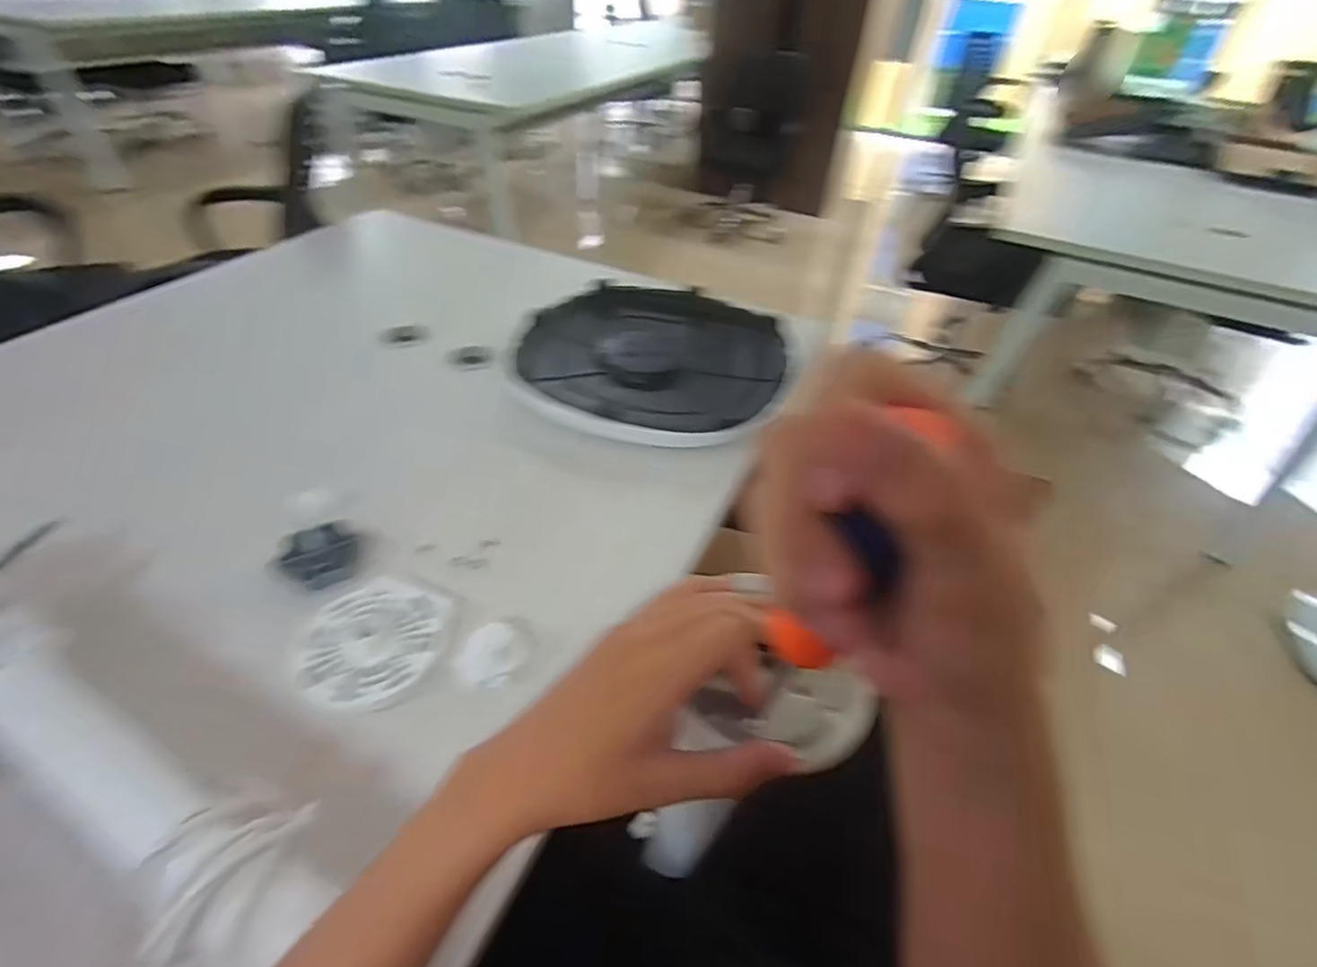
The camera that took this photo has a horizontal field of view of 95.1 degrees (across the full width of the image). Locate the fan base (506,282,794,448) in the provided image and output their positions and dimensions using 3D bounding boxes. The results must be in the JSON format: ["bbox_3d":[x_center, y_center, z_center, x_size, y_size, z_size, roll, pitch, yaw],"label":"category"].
[{"bbox_3d":[-0.010,-0.182,0.883,0.382,0.041,0.386,3,42,-3],"label":"fan base"}]

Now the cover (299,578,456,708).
[{"bbox_3d":[-0.241,0.127,0.518,0.109,0.019,0.125,-1,42,-7],"label":"cover"}]

